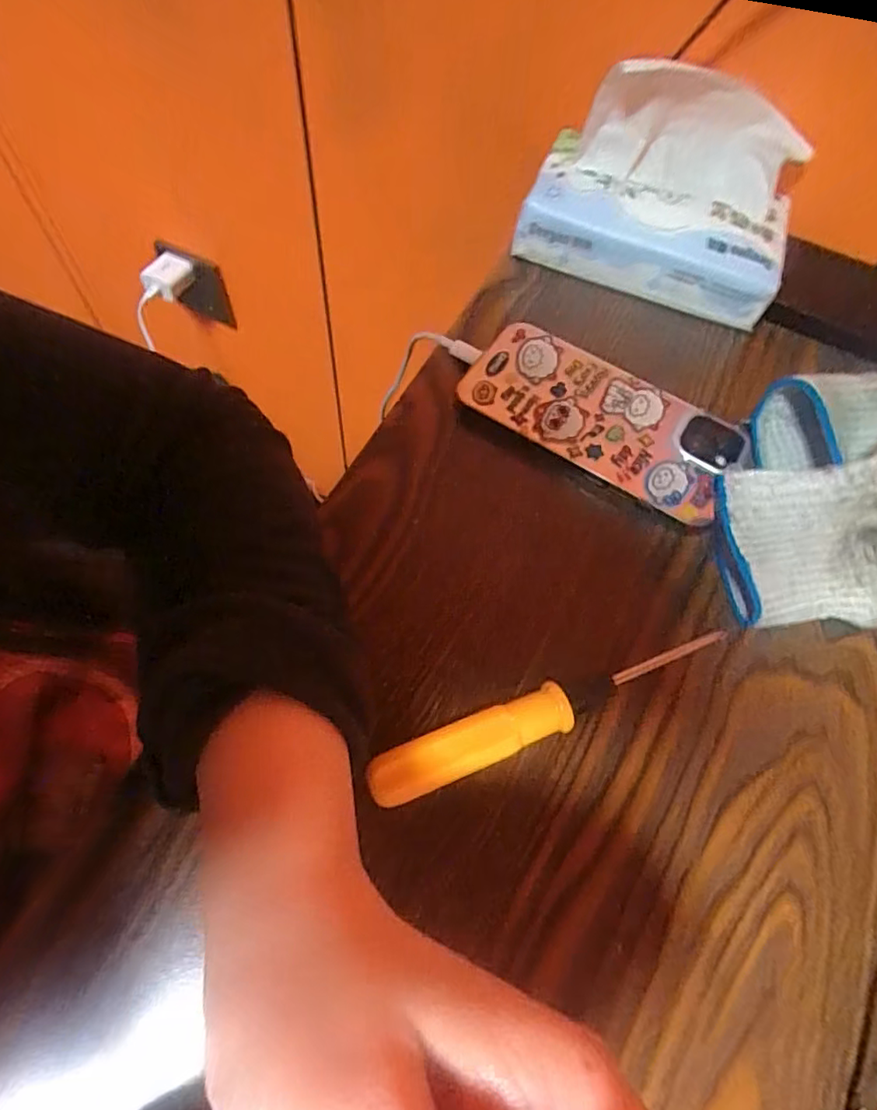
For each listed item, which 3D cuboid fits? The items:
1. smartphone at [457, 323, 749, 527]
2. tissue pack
[{"bbox_3d":[0.084,-0.071,0.297,0.138,0.017,0.067,28,66,10],"label":"smartphone"},{"bbox_3d":[0.120,-0.196,0.310,0.143,0.081,0.077,13,65,3],"label":"tissue pack"}]

